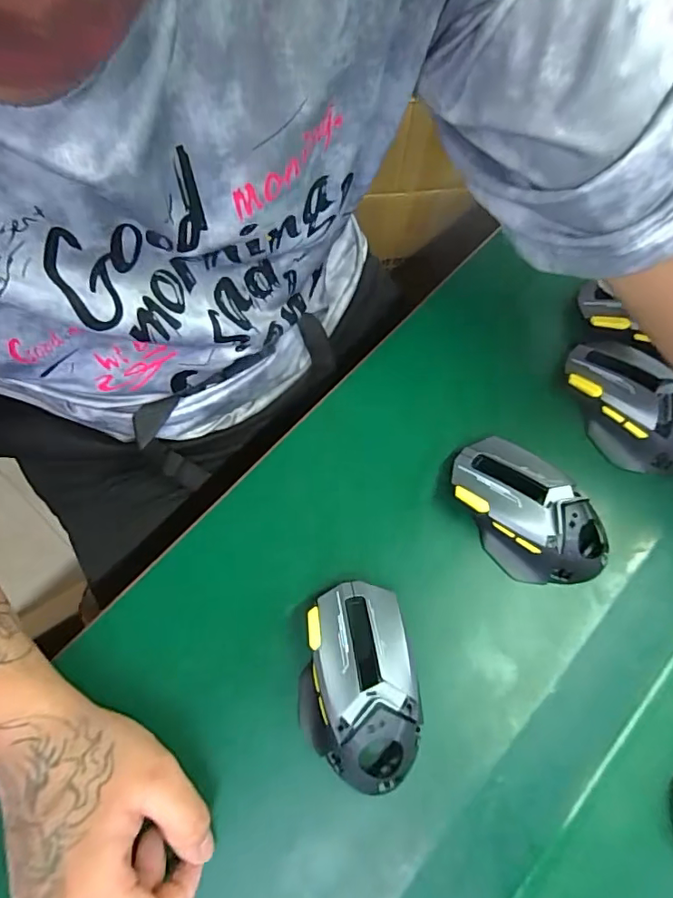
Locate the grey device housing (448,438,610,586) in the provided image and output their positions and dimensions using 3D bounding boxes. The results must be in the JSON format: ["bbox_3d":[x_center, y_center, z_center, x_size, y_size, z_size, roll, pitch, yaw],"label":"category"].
[{"bbox_3d":[0.131,0.044,0.352,0.071,0.039,0.119,-41,75,-14],"label":"grey device housing"}]

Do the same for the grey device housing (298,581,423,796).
[{"bbox_3d":[0.013,0.144,0.314,0.069,0.035,0.115,-3,70,-3],"label":"grey device housing"}]

